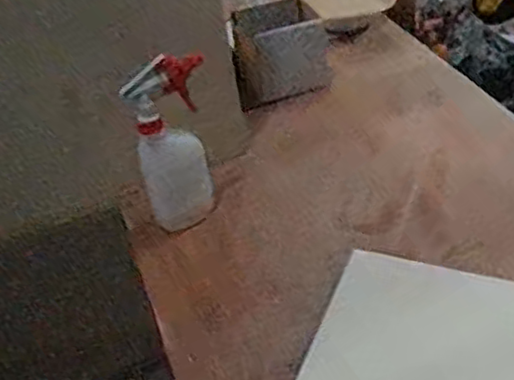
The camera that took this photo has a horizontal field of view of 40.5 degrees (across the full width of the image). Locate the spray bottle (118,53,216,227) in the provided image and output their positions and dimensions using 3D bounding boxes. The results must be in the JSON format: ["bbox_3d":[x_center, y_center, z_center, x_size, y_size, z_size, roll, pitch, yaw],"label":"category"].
[{"bbox_3d":[-0.101,-0.063,0.855,0.092,0.220,0.080,-7,39,1],"label":"spray bottle"}]

